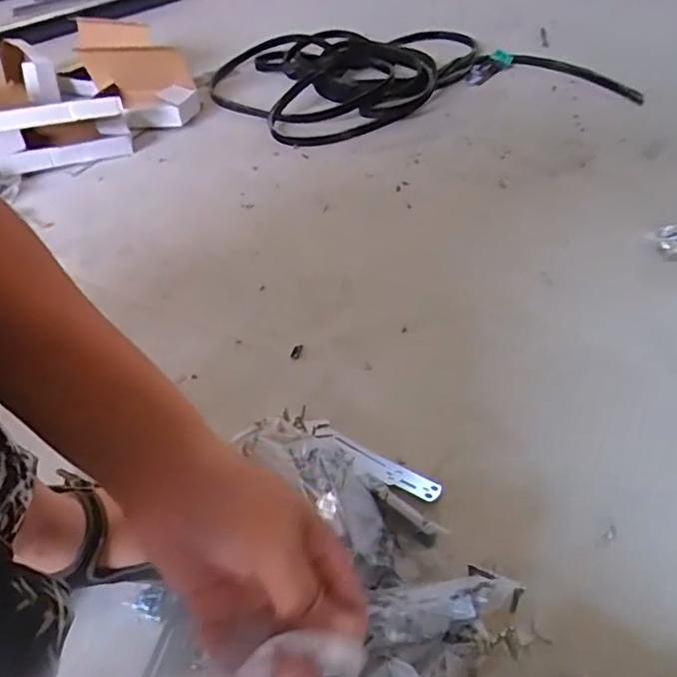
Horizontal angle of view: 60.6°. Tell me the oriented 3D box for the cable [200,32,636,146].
[{"bbox_3d":[0.117,-0.570,1.233,0.756,0.055,0.614,-14,46,-8],"label":"cable"}]

